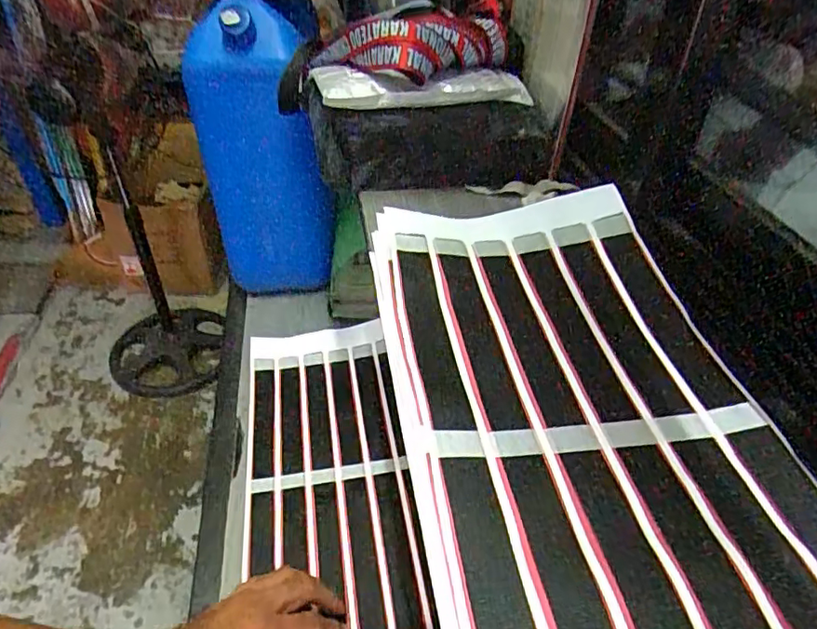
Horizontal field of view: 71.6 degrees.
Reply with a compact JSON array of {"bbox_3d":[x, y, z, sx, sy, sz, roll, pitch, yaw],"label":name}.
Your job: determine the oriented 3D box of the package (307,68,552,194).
[{"bbox_3d":[0.021,-0.191,0.604,0.253,0.120,0.096,1,40,-2],"label":"package"}]

